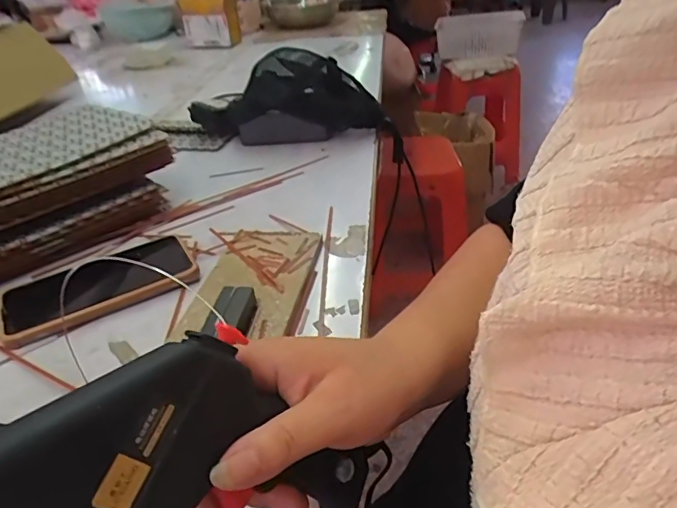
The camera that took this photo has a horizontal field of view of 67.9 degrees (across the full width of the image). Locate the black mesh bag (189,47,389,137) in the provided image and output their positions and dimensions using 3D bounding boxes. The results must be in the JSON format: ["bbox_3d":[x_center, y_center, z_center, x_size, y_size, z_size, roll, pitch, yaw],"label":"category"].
[{"bbox_3d":[-0.073,-0.221,0.734,0.274,0.107,0.095,-13,35,-12],"label":"black mesh bag"}]

